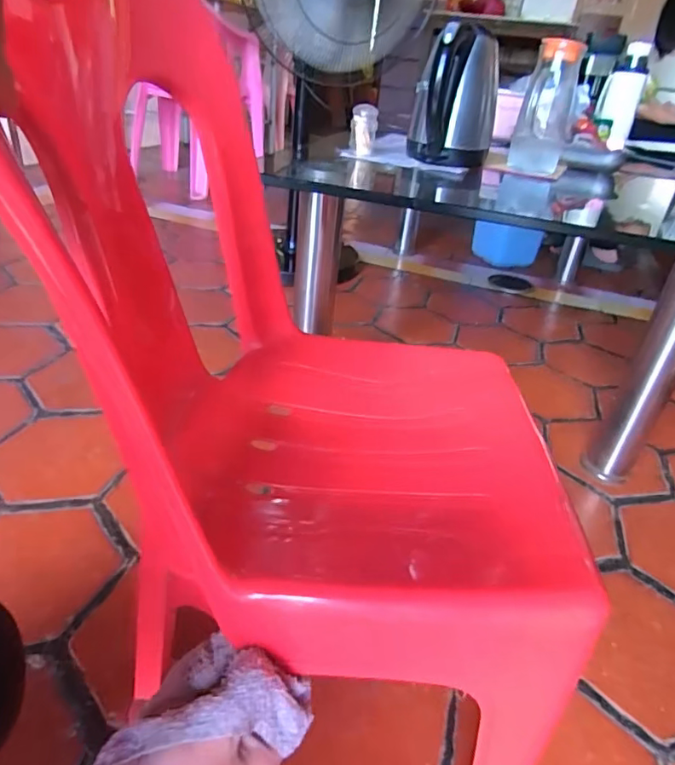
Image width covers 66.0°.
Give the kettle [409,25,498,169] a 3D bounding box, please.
[{"bbox_3d":[0.207,-0.490,0.898,0.143,0.198,0.169,11,32,6],"label":"kettle"}]

